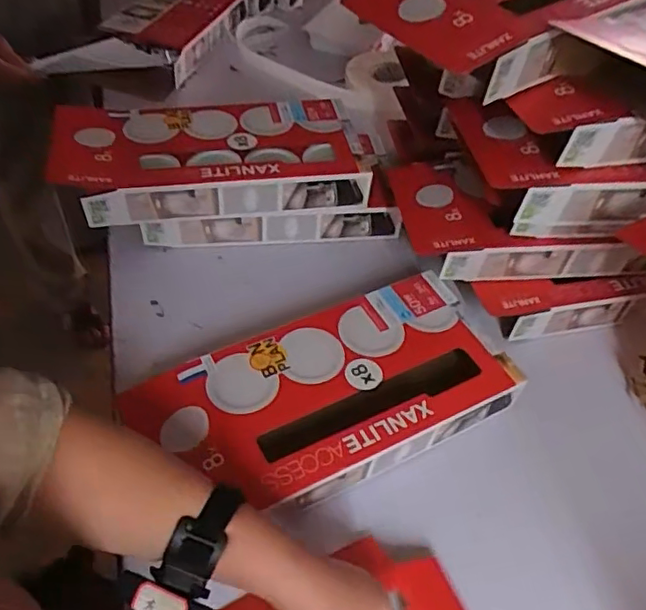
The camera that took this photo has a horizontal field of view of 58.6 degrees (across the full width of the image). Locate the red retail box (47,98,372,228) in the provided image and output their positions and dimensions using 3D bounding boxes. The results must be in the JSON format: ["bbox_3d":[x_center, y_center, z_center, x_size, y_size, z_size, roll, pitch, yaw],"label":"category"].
[{"bbox_3d":[-0.150,-0.204,0.783,0.397,0.059,0.199,-5,50,-9],"label":"red retail box"}]

